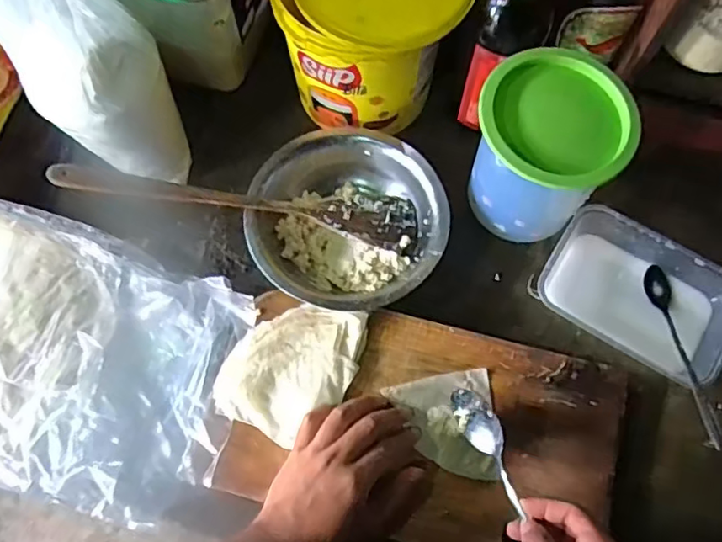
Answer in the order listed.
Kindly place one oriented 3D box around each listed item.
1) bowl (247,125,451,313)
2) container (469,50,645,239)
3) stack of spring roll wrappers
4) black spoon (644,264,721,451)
[{"bbox_3d":[-0.016,-0.052,0.576,0.173,0.056,0.190,0,71,1],"label":"bowl"},{"bbox_3d":[0.159,-0.103,0.532,0.116,0.135,0.113,16,72,7],"label":"container"},{"bbox_3d":[-0.061,0.084,0.528,0.098,0.017,0.131,32,74,12],"label":"stack of spring roll wrappers"},{"bbox_3d":[0.288,0.071,0.530,0.024,0.014,0.175,0,53,-1],"label":"black spoon"}]

